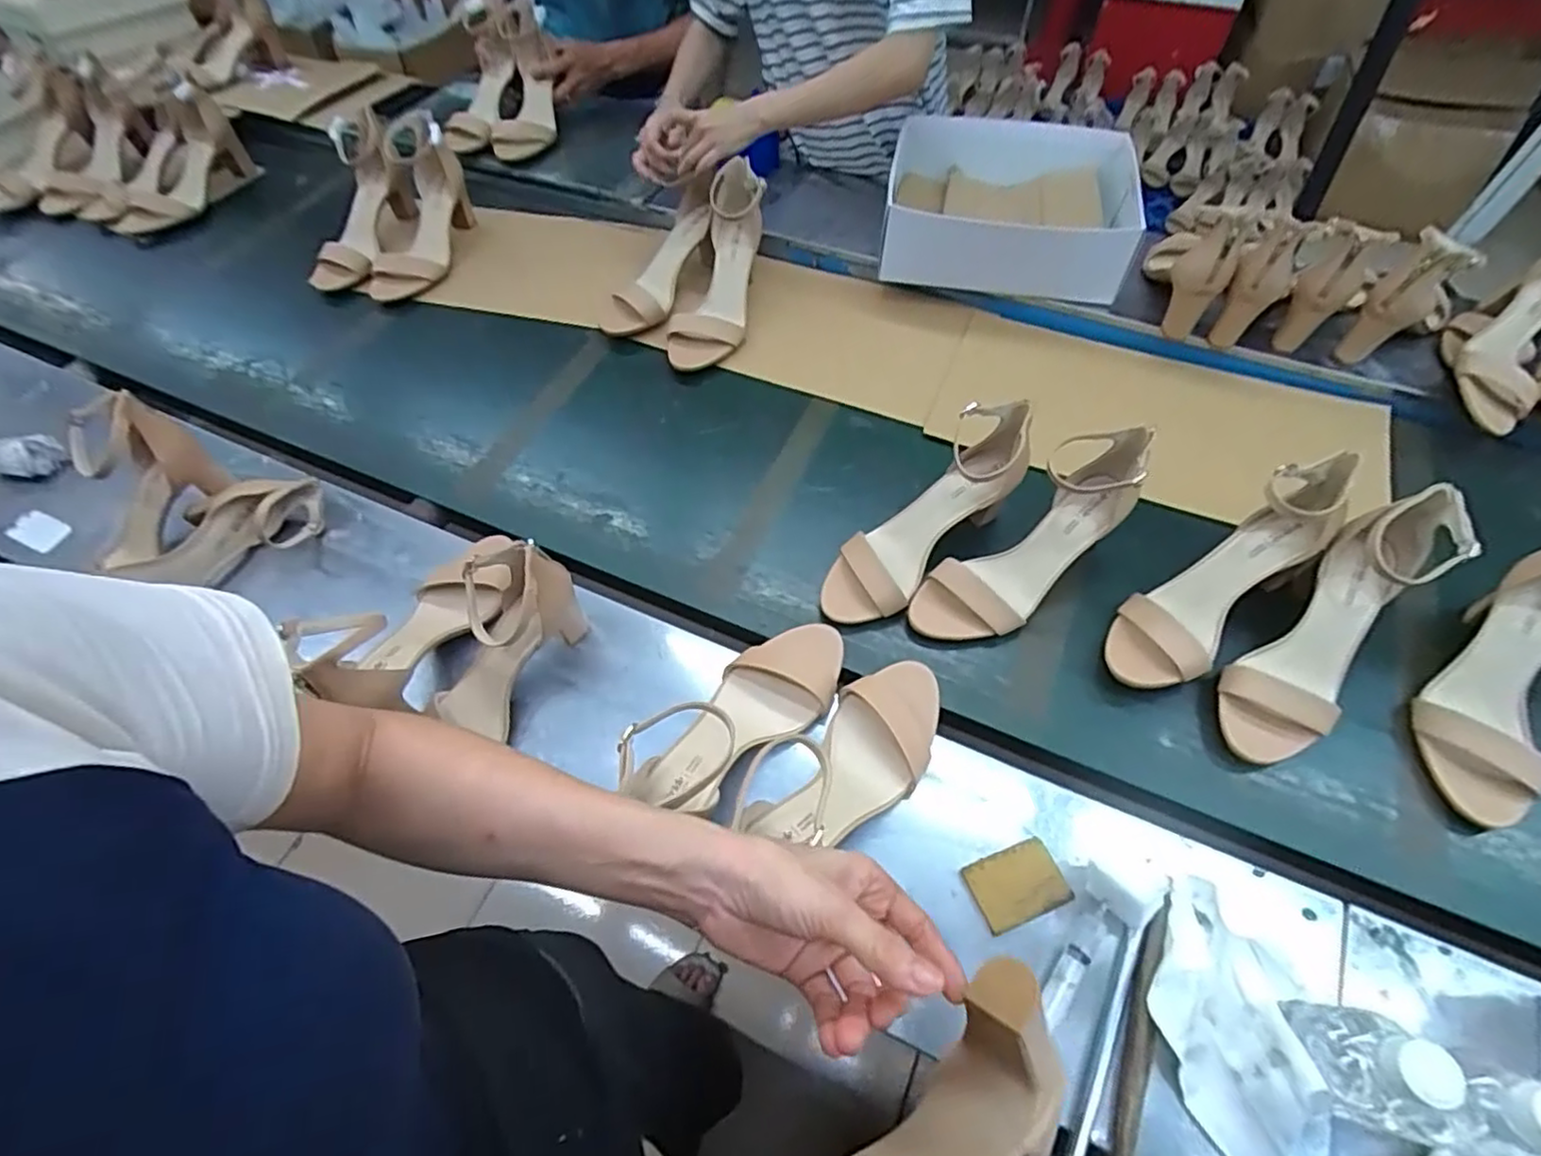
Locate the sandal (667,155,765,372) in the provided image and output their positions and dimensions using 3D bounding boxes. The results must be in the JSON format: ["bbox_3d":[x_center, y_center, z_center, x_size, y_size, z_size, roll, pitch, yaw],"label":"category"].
[{"bbox_3d":[-0.073,-0.412,0.908,0.098,0.150,0.241,13,60,10],"label":"sandal"}]

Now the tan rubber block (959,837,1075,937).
[{"bbox_3d":[0.196,0.243,0.533,0.071,0.011,0.051,-19,60,-10],"label":"tan rubber block"}]

